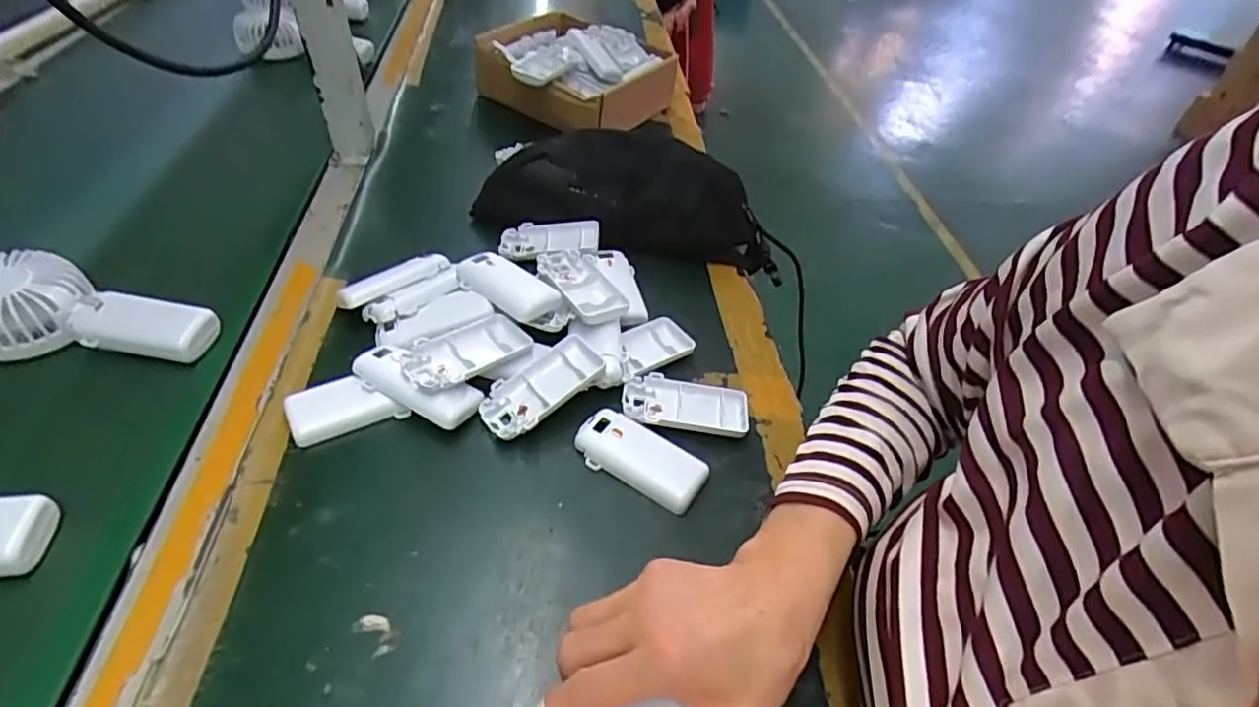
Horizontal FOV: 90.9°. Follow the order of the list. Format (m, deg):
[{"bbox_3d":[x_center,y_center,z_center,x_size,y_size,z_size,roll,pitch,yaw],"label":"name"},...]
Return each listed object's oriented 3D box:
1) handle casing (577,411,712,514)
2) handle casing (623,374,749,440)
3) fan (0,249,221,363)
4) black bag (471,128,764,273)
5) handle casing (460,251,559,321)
[{"bbox_3d":[0.008,0.073,0.438,0.092,0.015,0.043,26,47,18],"label":"handle casing"},{"bbox_3d":[0.043,0.039,0.473,0.094,0.015,0.050,7,45,0],"label":"handle casing"},{"bbox_3d":[-0.410,-0.028,0.461,0.171,0.038,0.082,14,45,6],"label":"fan"},{"bbox_3d":[-0.004,-0.157,0.614,0.285,0.088,0.080,7,45,-1],"label":"black bag"},{"bbox_3d":[-0.102,-0.055,0.512,0.092,0.017,0.042,32,51,24],"label":"handle casing"}]

